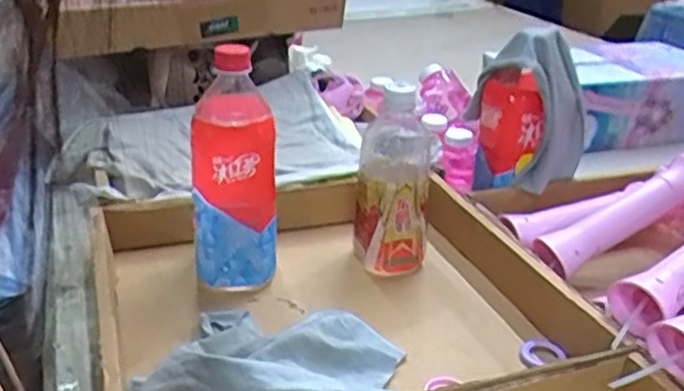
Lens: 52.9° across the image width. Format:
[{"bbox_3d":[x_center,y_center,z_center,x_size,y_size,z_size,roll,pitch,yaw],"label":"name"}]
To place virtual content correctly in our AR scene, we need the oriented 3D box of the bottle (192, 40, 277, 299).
[{"bbox_3d":[-0.098,-0.019,0.624,0.074,0.206,0.065,2,25,-1],"label":"bottle"}]

